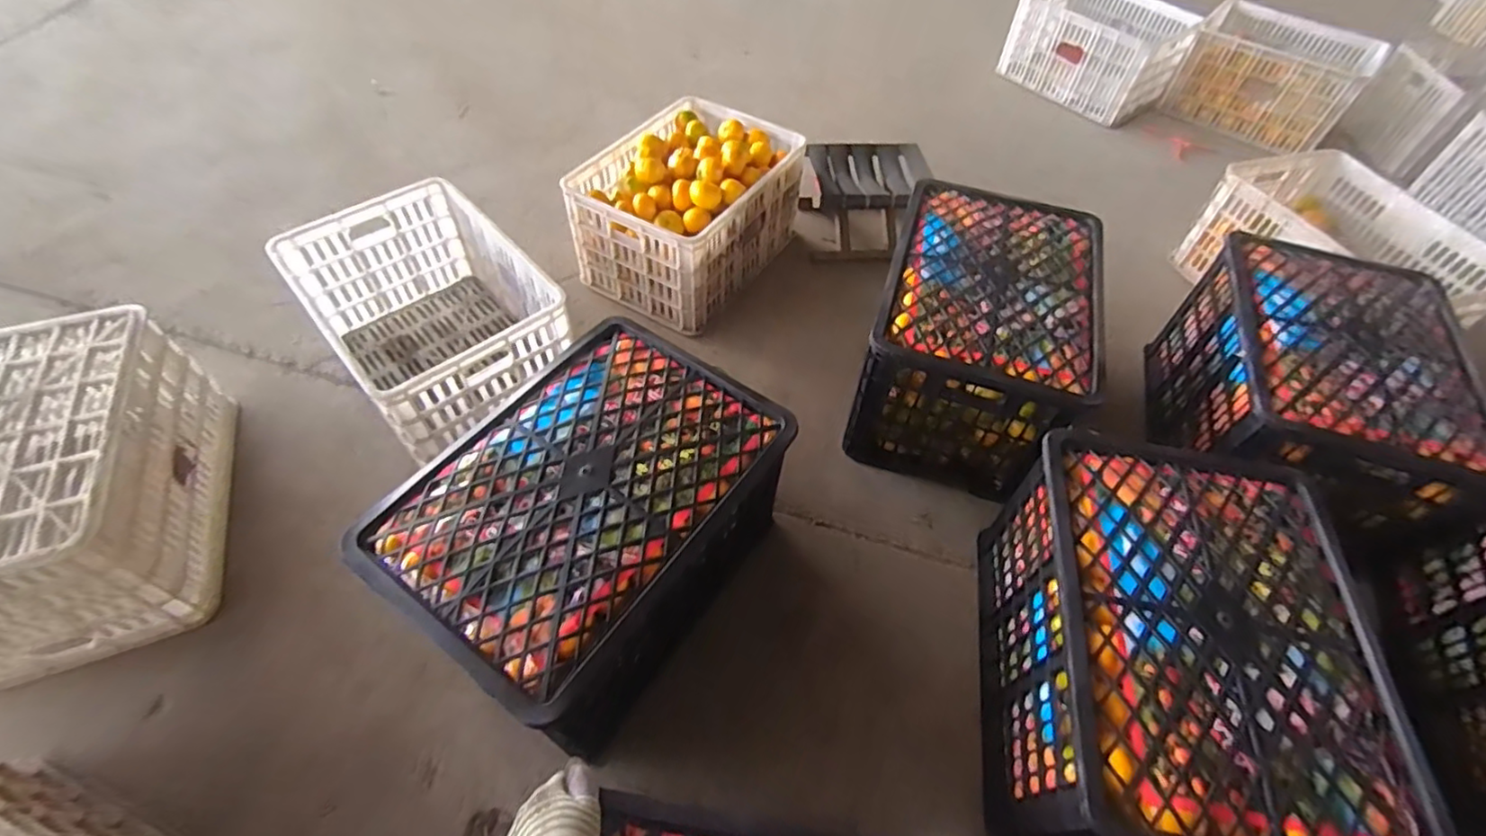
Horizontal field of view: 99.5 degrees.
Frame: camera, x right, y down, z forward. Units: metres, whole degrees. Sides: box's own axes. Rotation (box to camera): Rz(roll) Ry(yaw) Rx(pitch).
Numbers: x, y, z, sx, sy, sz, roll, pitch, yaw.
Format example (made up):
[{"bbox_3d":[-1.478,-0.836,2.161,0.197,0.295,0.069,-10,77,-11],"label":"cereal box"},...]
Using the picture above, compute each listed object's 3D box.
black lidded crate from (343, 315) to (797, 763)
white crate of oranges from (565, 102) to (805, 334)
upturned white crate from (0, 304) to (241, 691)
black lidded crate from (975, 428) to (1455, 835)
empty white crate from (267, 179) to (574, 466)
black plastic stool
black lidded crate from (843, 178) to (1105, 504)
[{"bbox_3d":[-0.212,0.164,0.932,0.351,0.313,0.494,31,57,19],"label":"black lidded crate"},{"bbox_3d":[-0.122,-0.487,1.449,0.369,0.277,0.488,27,56,16],"label":"white crate of oranges"},{"bbox_3d":[-1.083,0.097,0.976,0.386,0.254,0.513,-16,56,-15],"label":"upturned white crate"},{"bbox_3d":[0.544,0.333,0.847,0.354,0.315,0.518,10,53,4],"label":"black lidded crate"},{"bbox_3d":[-0.589,-0.188,1.216,0.344,0.254,0.490,-35,62,-26],"label":"empty white crate"},{"bbox_3d":[0.299,-0.536,1.567,0.291,0.205,0.229,1,53,-3],"label":"black plastic stool"},{"bbox_3d":[0.432,-0.152,1.206,0.351,0.321,0.504,17,54,10],"label":"black lidded crate"}]

